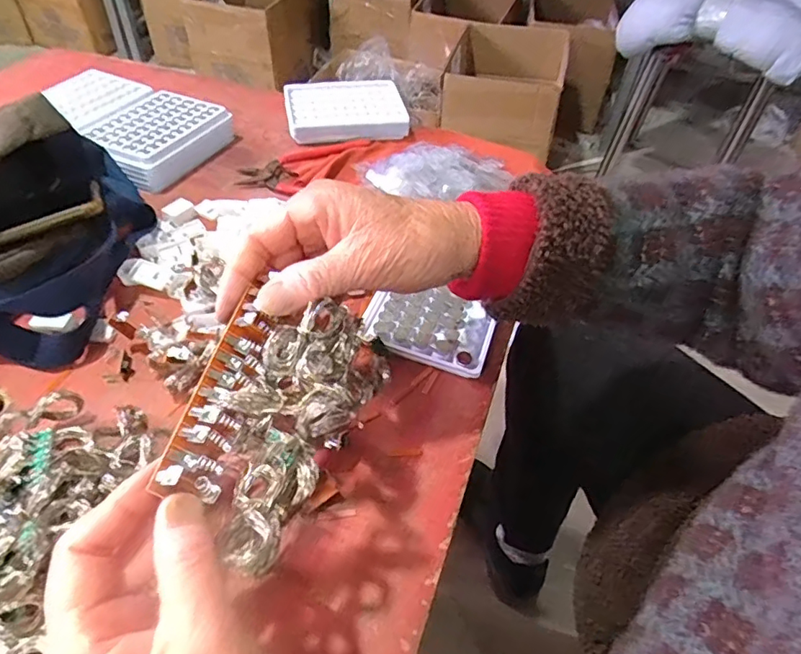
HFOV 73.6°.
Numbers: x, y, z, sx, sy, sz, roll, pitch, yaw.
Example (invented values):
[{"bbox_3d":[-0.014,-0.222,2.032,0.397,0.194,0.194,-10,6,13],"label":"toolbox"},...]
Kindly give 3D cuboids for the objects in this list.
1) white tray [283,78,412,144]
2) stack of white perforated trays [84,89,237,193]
[{"bbox_3d":[-0.063,-0.245,0.607,0.127,0.026,0.101,-7,49,-11],"label":"white tray"},{"bbox_3d":[-0.246,-0.188,0.537,0.104,0.033,0.129,17,49,10],"label":"stack of white perforated trays"}]

